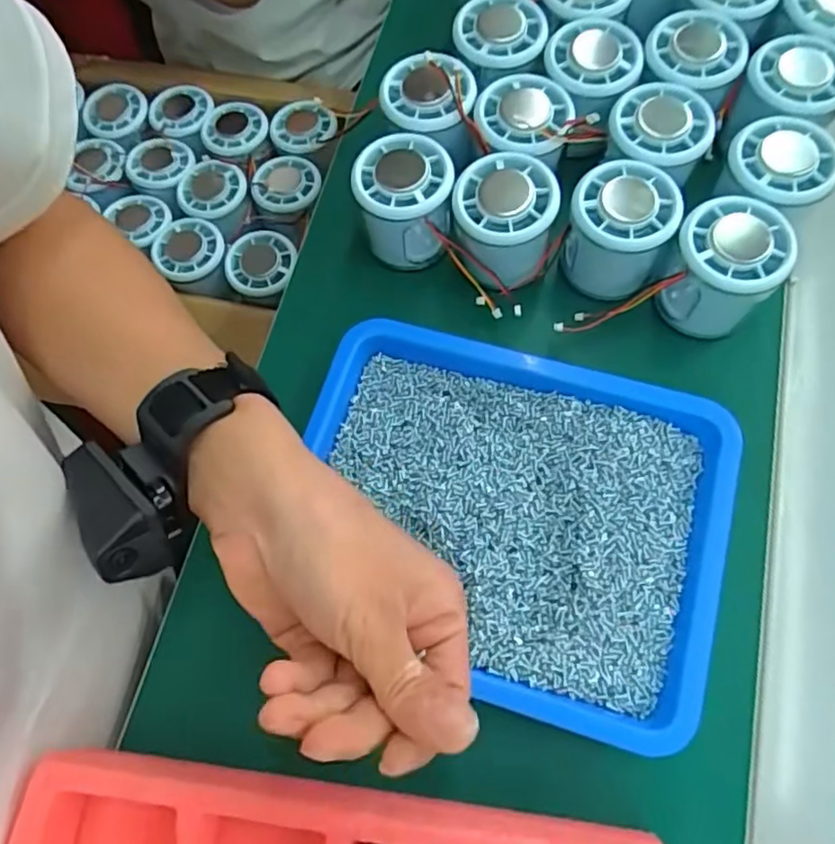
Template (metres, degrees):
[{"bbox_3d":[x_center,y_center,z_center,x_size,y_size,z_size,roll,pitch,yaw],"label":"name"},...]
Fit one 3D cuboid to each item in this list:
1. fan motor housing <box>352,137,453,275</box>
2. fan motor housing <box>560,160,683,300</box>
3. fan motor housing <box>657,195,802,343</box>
[{"bbox_3d":[-0.007,-0.128,0.375,0.055,0.056,0.054,8,71,5],"label":"fan motor housing"},{"bbox_3d":[0.113,-0.109,0.359,0.053,0.056,0.049,-1,70,2],"label":"fan motor housing"},{"bbox_3d":[0.165,-0.082,0.345,0.050,0.060,0.054,-1,70,2],"label":"fan motor housing"}]

